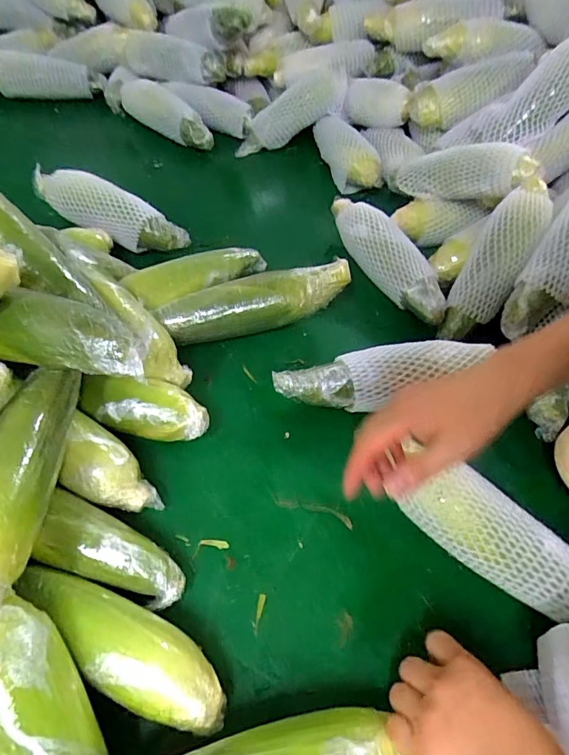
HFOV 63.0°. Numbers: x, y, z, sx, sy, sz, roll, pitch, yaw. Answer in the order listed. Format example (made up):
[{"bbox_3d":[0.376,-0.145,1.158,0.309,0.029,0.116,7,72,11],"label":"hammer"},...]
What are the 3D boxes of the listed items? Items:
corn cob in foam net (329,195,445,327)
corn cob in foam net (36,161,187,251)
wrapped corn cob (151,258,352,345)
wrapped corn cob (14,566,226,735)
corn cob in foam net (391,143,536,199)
[{"bbox_3d":[0.140,-0.173,0.656,0.067,0.055,0.246,-23,60,-19],"label":"corn cob in foam net"},{"bbox_3d":[-0.268,-0.252,0.685,0.269,0.051,0.072,27,58,14],"label":"corn cob in foam net"},{"bbox_3d":[-0.037,-0.091,0.591,0.245,0.074,0.064,-17,58,-15],"label":"wrapped corn cob"},{"bbox_3d":[-0.133,0.212,0.371,0.195,0.058,0.060,24,57,12],"label":"wrapped corn cob"},{"bbox_3d":[0.262,-0.297,0.684,0.202,0.055,0.084,15,51,37],"label":"corn cob in foam net"}]

